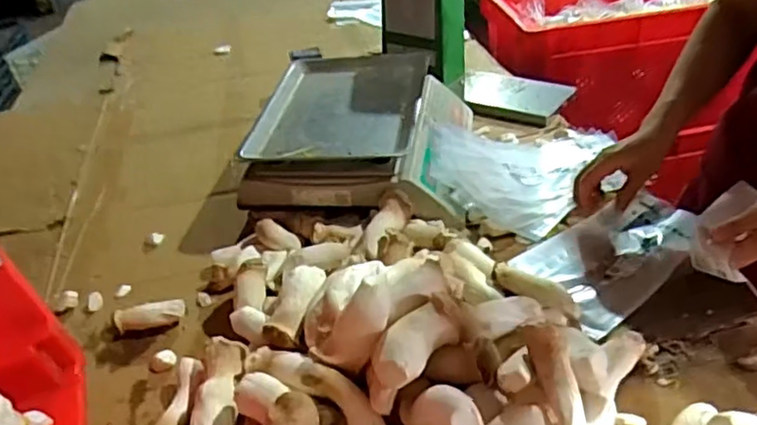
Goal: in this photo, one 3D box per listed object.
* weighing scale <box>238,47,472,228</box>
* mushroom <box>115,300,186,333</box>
[{"bbox_3d":[-0.016,-0.118,0.993,0.302,0.115,0.340,1,35,10],"label":"weighing scale"},{"bbox_3d":[-0.277,0.124,0.785,0.082,0.026,0.022,-12,35,-9],"label":"mushroom"}]

